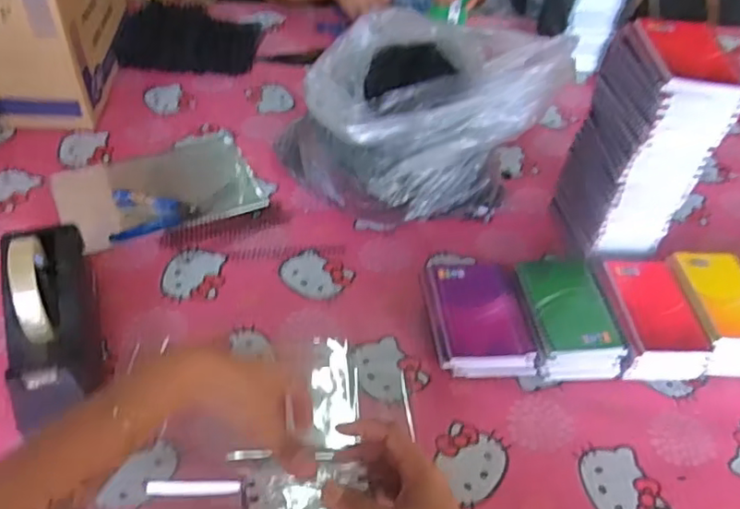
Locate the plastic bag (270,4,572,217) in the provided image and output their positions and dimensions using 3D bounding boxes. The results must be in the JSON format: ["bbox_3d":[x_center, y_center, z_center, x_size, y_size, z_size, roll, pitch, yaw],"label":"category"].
[{"bbox_3d":[0.058,-0.178,0.820,0.267,0.232,0.248,-30,57,-30],"label":"plastic bag"}]

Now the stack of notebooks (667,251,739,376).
[{"bbox_3d":[0.414,0.071,0.741,0.095,0.064,0.143,2,45,-5],"label":"stack of notebooks"}]

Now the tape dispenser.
[{"bbox_3d":[-0.314,0.064,0.615,0.075,0.126,0.213,-9,47,-15],"label":"tape dispenser"}]

